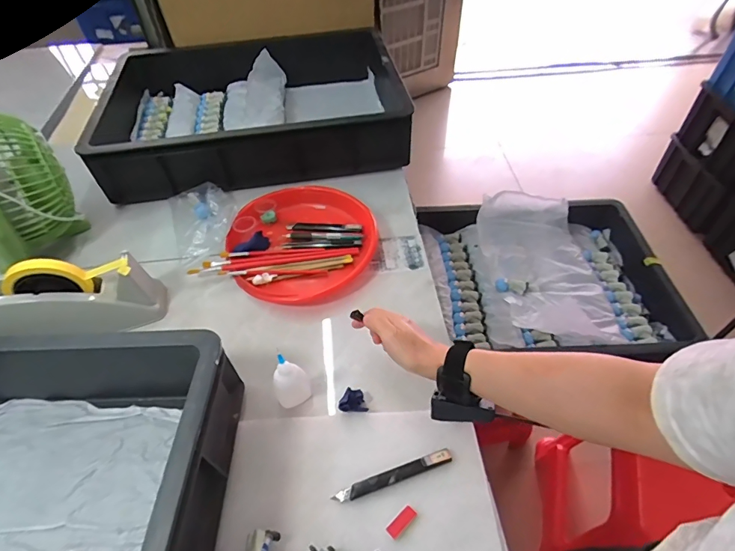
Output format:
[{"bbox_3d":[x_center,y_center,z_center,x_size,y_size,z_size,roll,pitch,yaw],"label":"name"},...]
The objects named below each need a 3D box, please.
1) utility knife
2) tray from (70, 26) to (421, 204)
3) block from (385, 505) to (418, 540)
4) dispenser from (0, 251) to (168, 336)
[{"bbox_3d":[0.029,0.223,0.470,0.136,0.014,0.015,-16,51,-11],"label":"utility knife"},{"bbox_3d":[-0.241,-0.367,0.894,0.579,0.148,0.453,-8,50,-5],"label":"tray"},{"bbox_3d":[0.036,0.260,0.445,0.034,0.012,0.014,-36,57,-25],"label":"block"},{"bbox_3d":[-0.413,0.035,0.589,0.215,0.114,0.064,-13,51,-10],"label":"dispenser"}]

